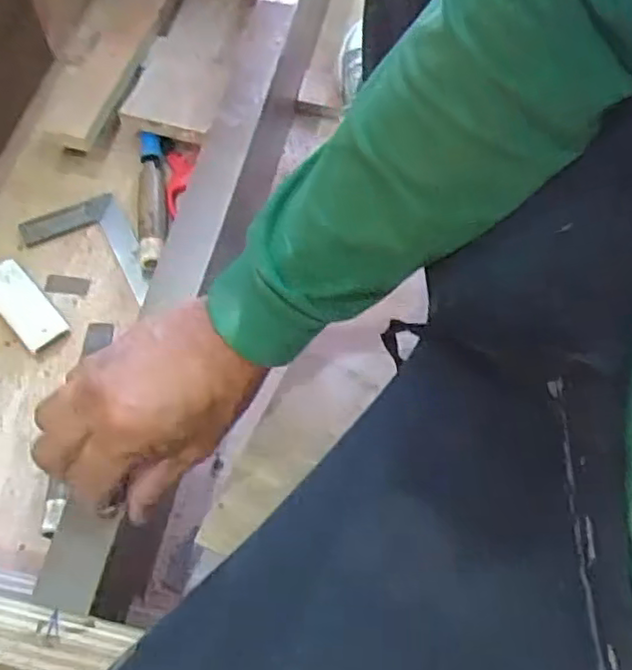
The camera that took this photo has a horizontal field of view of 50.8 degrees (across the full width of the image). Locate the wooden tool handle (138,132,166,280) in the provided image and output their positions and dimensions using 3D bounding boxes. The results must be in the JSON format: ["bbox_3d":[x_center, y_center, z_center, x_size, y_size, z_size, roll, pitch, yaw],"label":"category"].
[{"bbox_3d":[-0.169,-0.138,0.685,0.029,0.028,0.163,-5,64,-4],"label":"wooden tool handle"}]

